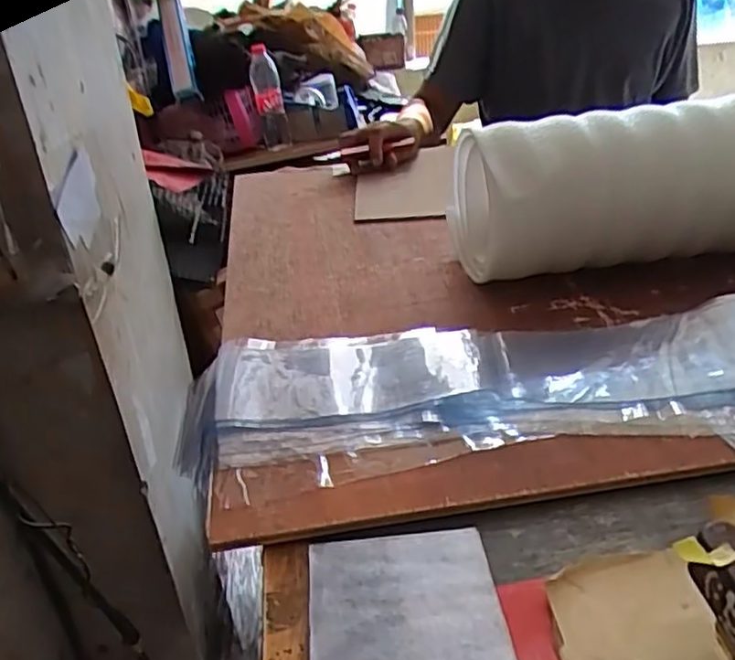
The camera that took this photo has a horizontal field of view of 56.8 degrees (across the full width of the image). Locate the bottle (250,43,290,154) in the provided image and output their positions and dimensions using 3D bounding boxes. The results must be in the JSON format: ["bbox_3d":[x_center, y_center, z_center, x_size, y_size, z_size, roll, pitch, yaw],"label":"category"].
[{"bbox_3d":[-0.225,-0.528,1.552,0.066,0.215,0.078,-9,32,-7],"label":"bottle"}]

